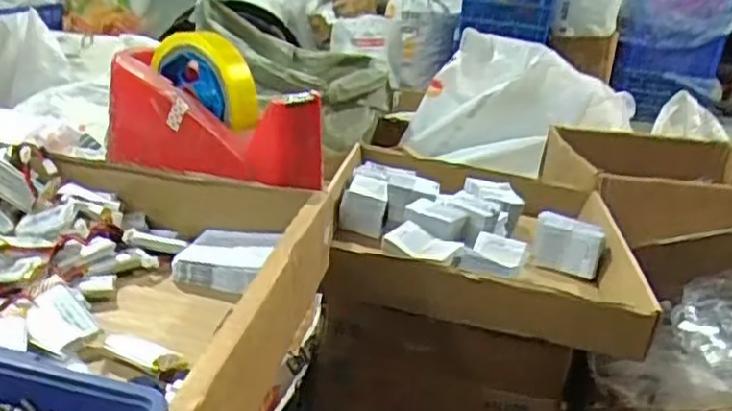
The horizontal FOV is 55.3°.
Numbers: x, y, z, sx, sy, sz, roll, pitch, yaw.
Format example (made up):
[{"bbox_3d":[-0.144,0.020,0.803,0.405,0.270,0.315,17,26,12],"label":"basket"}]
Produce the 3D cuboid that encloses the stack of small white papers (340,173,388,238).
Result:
[{"bbox_3d":[-0.003,-0.003,0.904,0.057,0.052,0.086,6,23,0],"label":"stack of small white papers"}]

